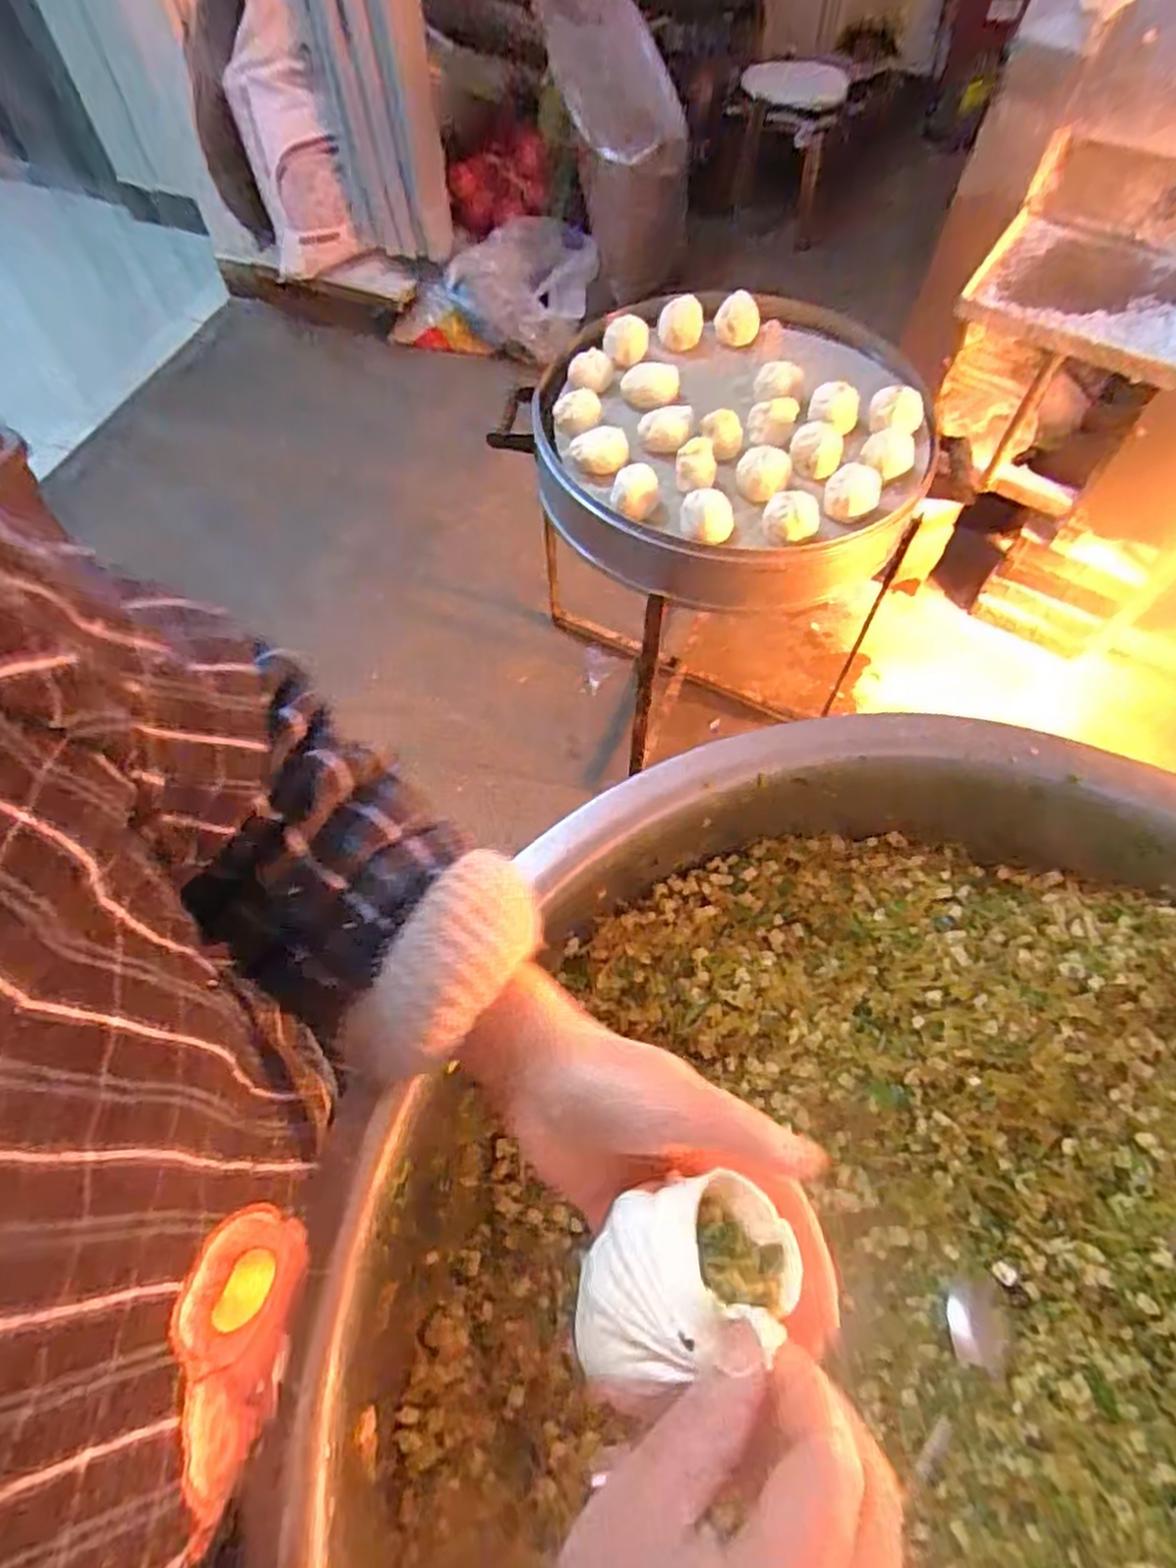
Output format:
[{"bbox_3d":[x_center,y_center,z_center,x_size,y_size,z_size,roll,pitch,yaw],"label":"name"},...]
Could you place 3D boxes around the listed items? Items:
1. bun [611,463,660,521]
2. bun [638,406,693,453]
[{"bbox_3d":[0.059,-0.371,0.951,0.060,0.048,0.055,6,62,2],"label":"bun"},{"bbox_3d":[0.107,-0.494,1.044,0.072,0.042,0.072,6,62,3],"label":"bun"}]

